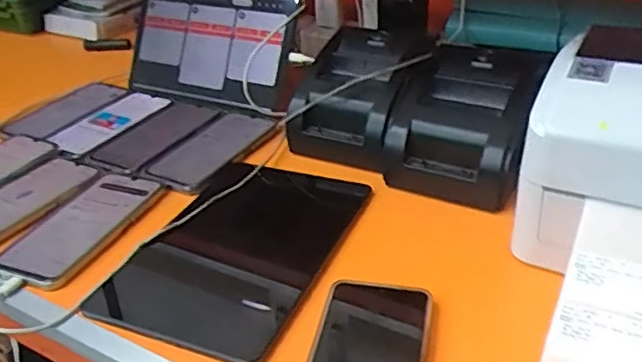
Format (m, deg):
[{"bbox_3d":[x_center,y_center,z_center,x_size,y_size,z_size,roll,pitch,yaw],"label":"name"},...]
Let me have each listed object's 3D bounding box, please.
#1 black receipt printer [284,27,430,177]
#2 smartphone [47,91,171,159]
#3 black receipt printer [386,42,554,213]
[{"bbox_3d":[0.045,-0.097,0.687,0.127,0.100,0.145,14,37,25],"label":"black receipt printer"},{"bbox_3d":[-0.275,-0.075,0.772,0.083,0.013,0.168,14,37,25],"label":"smartphone"},{"bbox_3d":[0.147,-0.060,0.616,0.136,0.098,0.154,12,36,24],"label":"black receipt printer"}]

